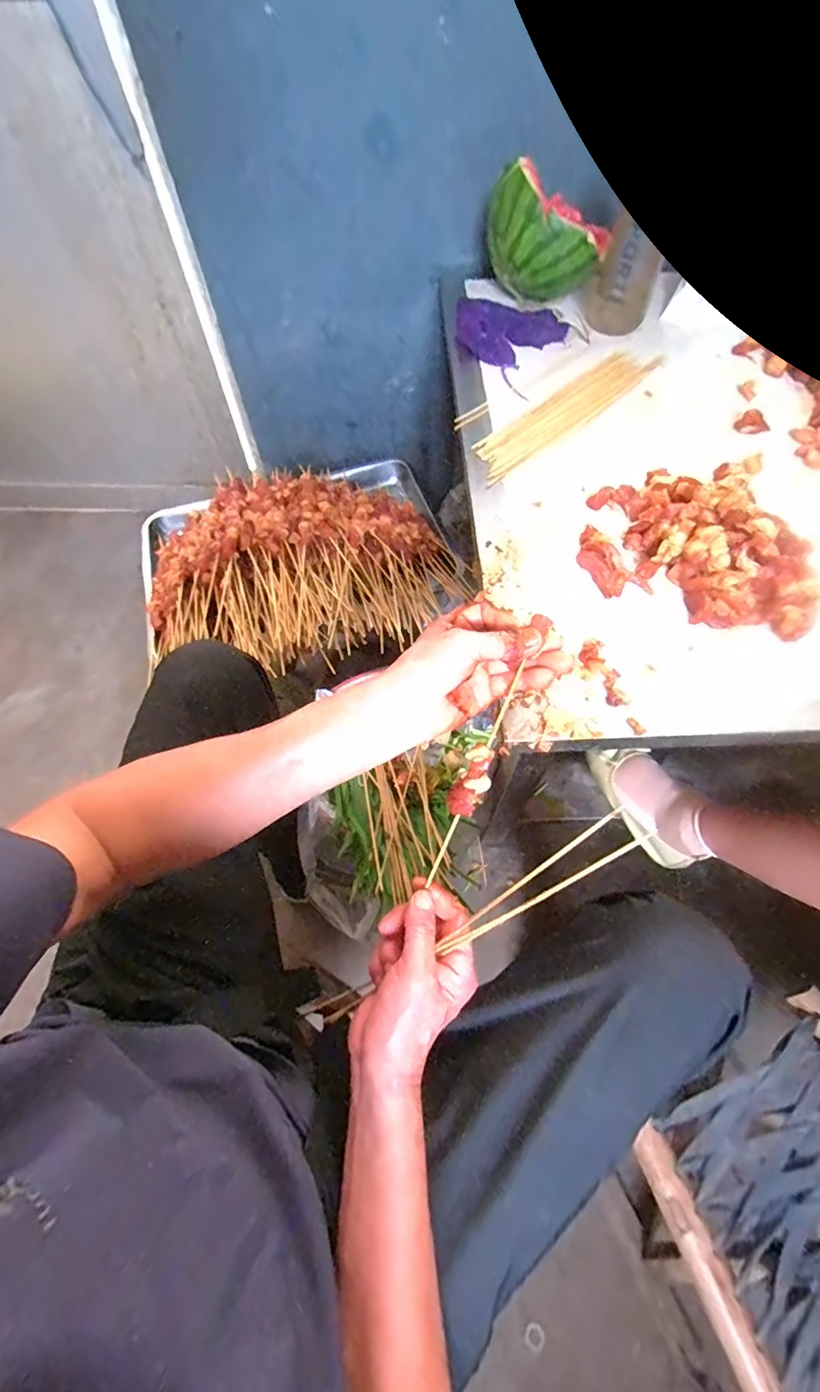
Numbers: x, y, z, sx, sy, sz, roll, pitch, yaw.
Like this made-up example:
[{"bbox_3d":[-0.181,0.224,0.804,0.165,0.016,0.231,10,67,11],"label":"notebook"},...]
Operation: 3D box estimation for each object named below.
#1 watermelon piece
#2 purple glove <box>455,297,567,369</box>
[{"bbox_3d":[0.191,-0.635,0.667,0.161,0.141,0.088,11,60,8],"label":"watermelon piece"},{"bbox_3d":[0.128,-0.521,0.675,0.141,0.021,0.151,-36,65,-18],"label":"purple glove"}]

